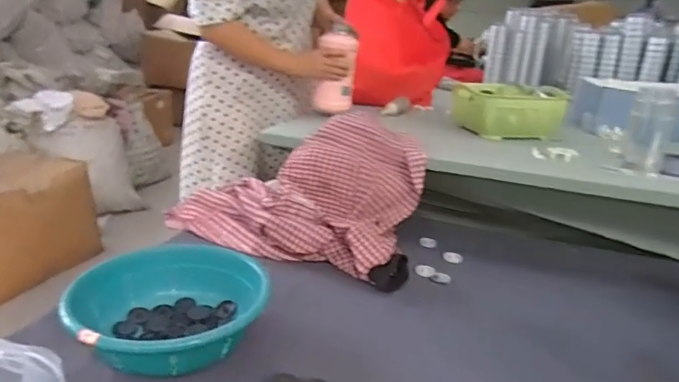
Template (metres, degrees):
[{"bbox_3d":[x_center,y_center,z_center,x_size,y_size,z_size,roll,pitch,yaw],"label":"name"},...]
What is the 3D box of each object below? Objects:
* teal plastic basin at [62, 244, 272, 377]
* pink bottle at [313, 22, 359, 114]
[{"bbox_3d":[-0.230,0.165,0.708,0.249,0.077,0.231,3,20,-1],"label":"teal plastic basin"},{"bbox_3d":[-0.007,-0.316,1.330,0.104,0.212,0.087,4,20,2],"label":"pink bottle"}]

